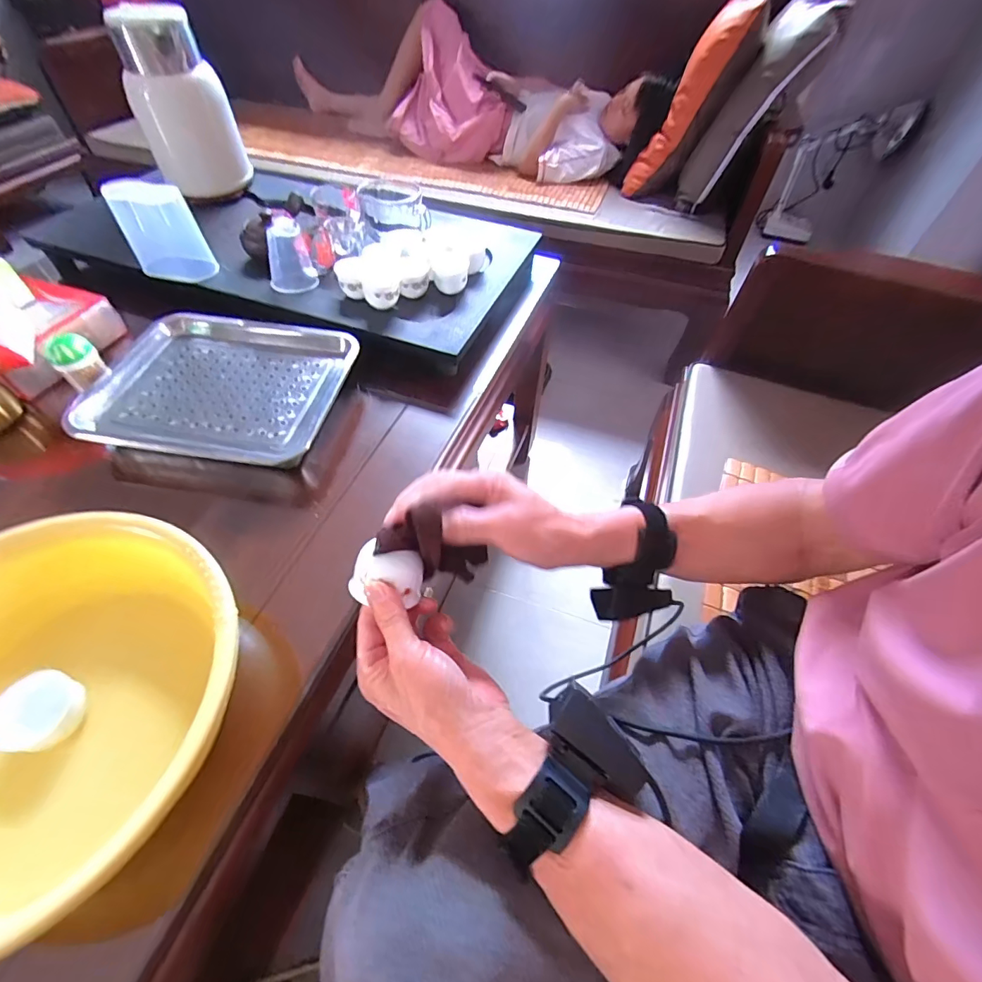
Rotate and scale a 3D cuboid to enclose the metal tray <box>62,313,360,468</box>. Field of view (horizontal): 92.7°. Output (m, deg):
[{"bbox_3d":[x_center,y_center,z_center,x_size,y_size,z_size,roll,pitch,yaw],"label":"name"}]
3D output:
[{"bbox_3d":[-0.345,-0.136,0.589,0.315,0.027,0.230,8,54,3],"label":"metal tray"}]

